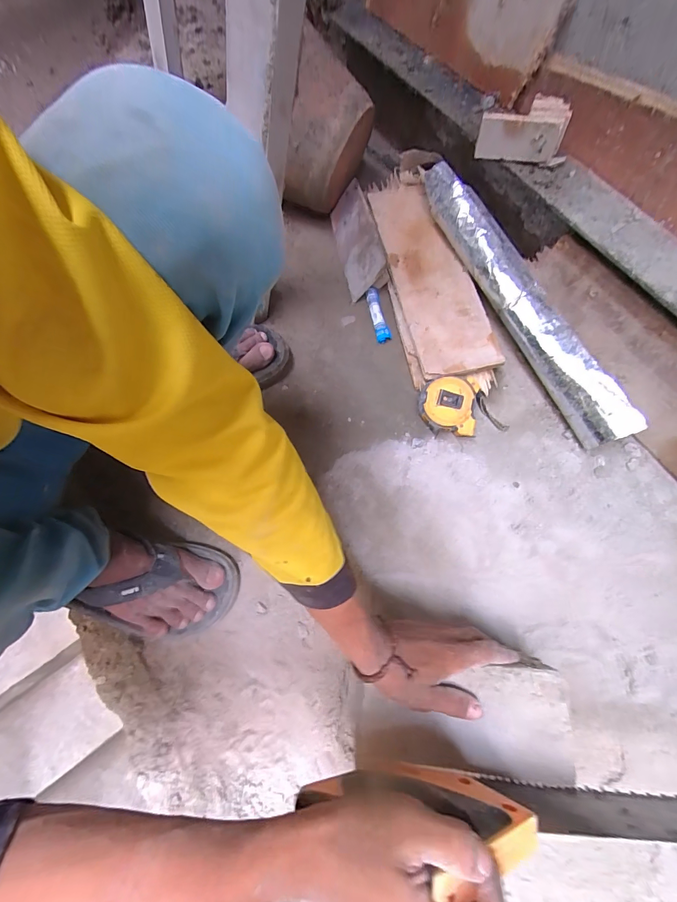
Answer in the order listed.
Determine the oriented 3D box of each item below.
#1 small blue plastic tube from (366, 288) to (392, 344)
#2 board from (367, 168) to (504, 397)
[{"bbox_3d":[0.064,-0.220,0.602,0.023,0.018,0.092,-14,73,-2],"label":"small blue plastic tube"},{"bbox_3d":[0.141,-0.287,0.605,0.131,0.043,0.424,-12,73,-2],"label":"board"}]

